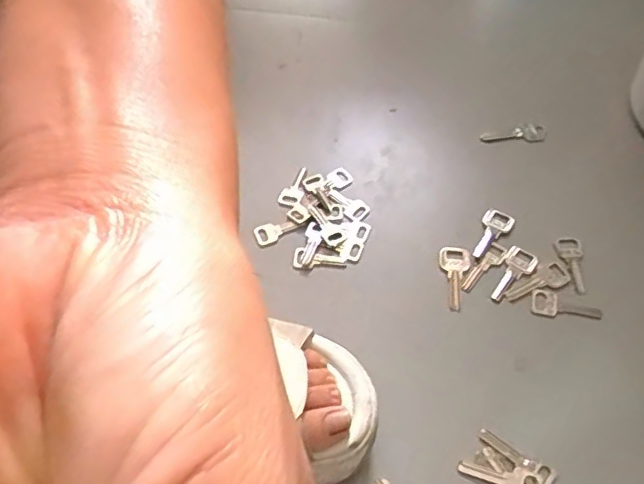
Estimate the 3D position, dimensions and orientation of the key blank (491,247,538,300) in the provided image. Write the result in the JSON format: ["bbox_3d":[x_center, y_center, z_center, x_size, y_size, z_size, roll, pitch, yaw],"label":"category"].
[{"bbox_3d":[0.145,0.023,0.453,0.022,0.004,0.049,32,63,22],"label":"key blank"}]

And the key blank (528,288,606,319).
[{"bbox_3d":[0.179,0.048,0.438,0.049,0.006,0.022,9,57,8],"label":"key blank"}]

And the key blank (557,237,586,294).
[{"bbox_3d":[0.194,0.018,0.457,0.017,0.006,0.050,-5,56,-1],"label":"key blank"}]

